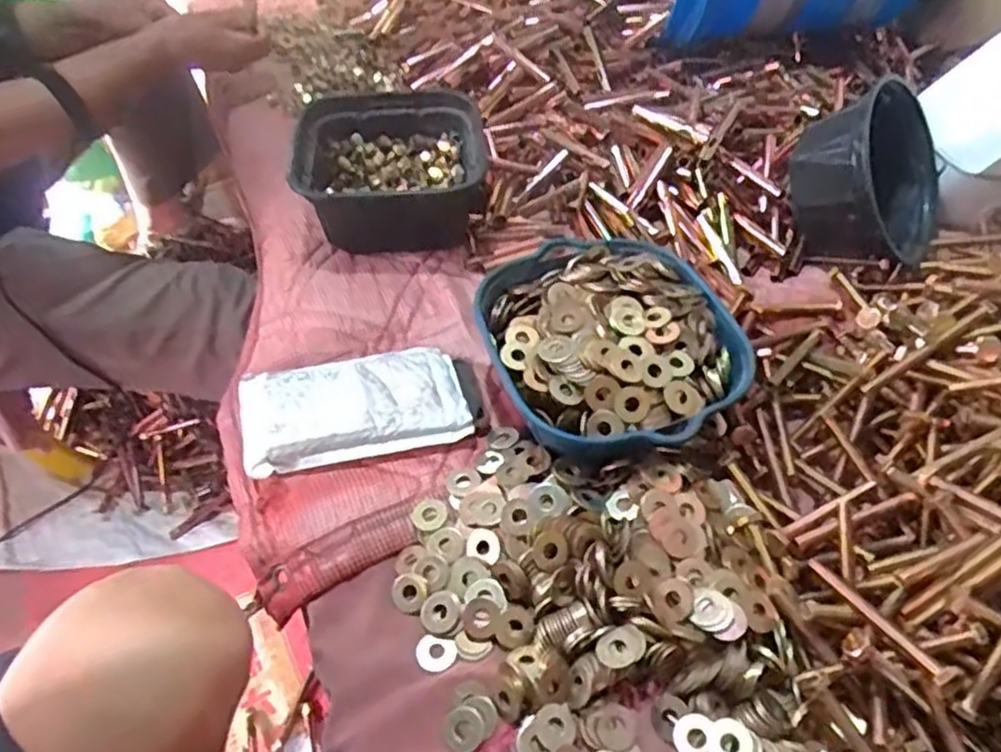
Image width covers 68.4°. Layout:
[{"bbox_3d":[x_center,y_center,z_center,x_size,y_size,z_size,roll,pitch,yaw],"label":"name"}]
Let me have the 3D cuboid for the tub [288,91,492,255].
[{"bbox_3d":[-0.100,-0.196,0.690,0.172,0.066,0.160,-5,50,-6],"label":"tub"}]

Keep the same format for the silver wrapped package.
[{"bbox_3d":[-0.110,0.020,0.556,0.162,0.027,0.093,-13,51,-12],"label":"silver wrapped package"}]

